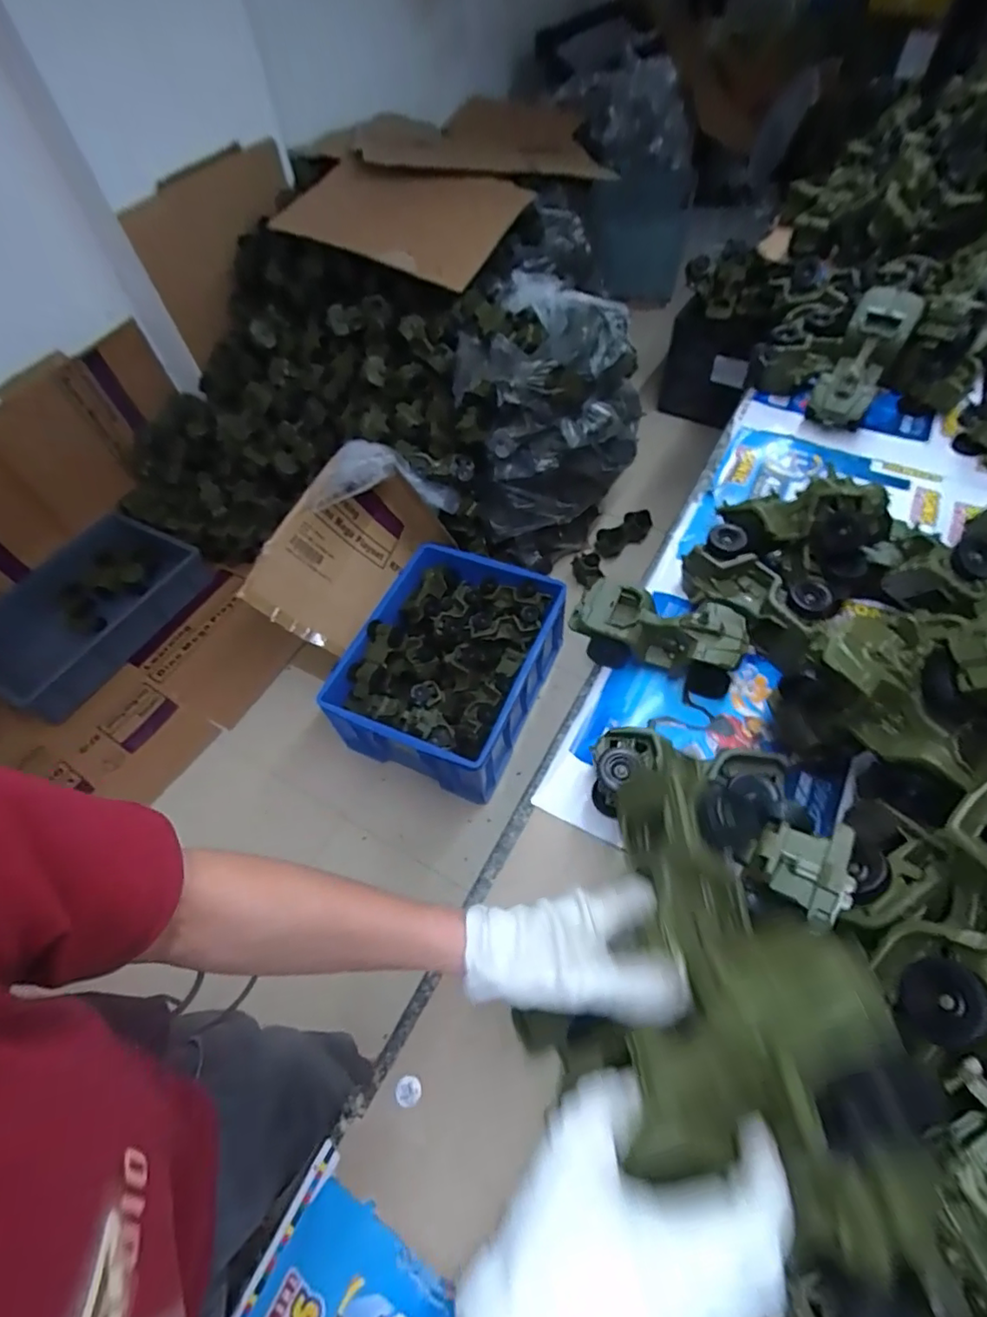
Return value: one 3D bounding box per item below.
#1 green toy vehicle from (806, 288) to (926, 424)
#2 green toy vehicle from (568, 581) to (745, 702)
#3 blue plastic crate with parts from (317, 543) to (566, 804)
[{"bbox_3d":[0.535,-0.433,0.815,0.075,0.057,0.170,30,105,22],"label":"green toy vehicle"},{"bbox_3d":[0.181,-0.027,0.631,0.183,0.084,0.075,13,59,13],"label":"green toy vehicle"},{"bbox_3d":[-0.104,0.012,1.401,0.418,0.228,0.527,19,60,16],"label":"blue plastic crate with parts"}]

